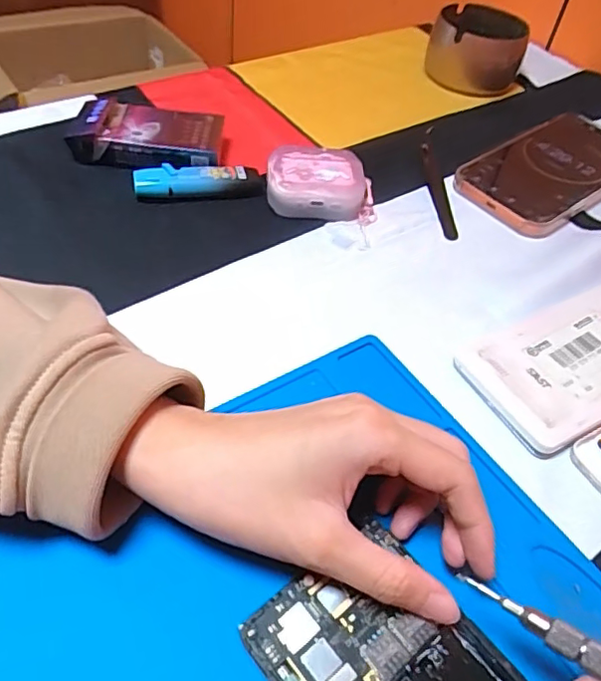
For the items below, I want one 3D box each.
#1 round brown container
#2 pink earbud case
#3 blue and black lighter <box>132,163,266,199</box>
[{"bbox_3d":[0.163,-0.270,0.544,0.086,0.061,0.076,17,49,7],"label":"round brown container"},{"bbox_3d":[0.015,-0.104,0.391,0.072,0.031,0.041,7,50,-1],"label":"pink earbud case"},{"bbox_3d":[-0.067,-0.106,0.393,0.085,0.018,0.020,-5,51,-10],"label":"blue and black lighter"}]

